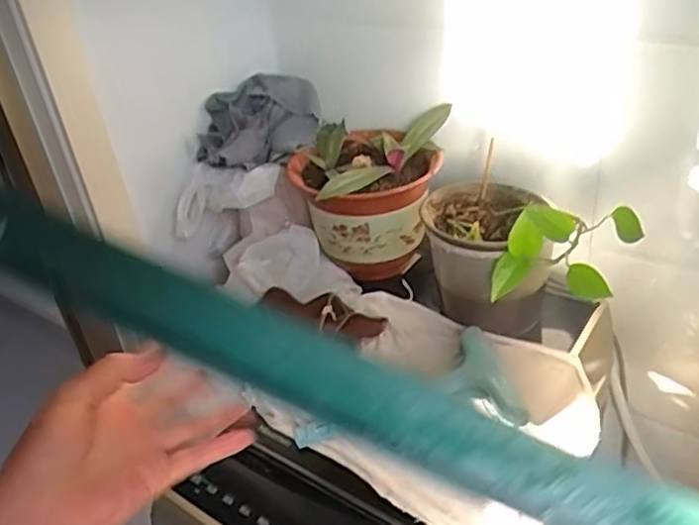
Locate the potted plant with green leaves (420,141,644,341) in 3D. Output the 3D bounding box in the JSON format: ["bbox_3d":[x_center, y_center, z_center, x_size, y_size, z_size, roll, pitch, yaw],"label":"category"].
[{"bbox_3d":[0.212,-0.001,0.811,0.154,0.188,0.250,-24,37,-25],"label":"potted plant with green leaves"}]

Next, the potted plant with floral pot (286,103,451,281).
[{"bbox_3d":[0.038,-0.093,0.963,0.232,0.187,0.223,-6,33,2],"label":"potted plant with floral pot"}]

